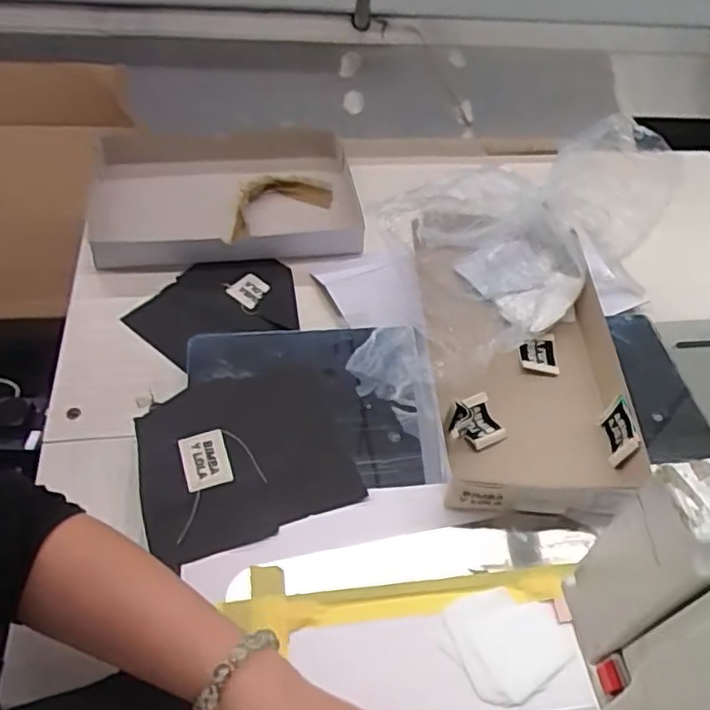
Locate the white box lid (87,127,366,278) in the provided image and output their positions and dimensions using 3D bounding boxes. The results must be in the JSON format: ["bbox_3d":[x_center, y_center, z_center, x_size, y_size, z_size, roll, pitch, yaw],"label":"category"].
[{"bbox_3d":[-0.140,-0.177,0.718,0.289,0.038,0.211,-1,51,-7],"label":"white box lid"}]

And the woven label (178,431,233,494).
[{"bbox_3d":[-0.117,0.083,0.510,0.034,0.004,0.047,-11,58,-17],"label":"woven label"}]

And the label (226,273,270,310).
[{"bbox_3d":[-0.106,-0.065,0.655,0.033,0.004,0.034,39,69,13],"label":"label"}]

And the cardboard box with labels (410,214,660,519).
[{"bbox_3d":[0.156,0.006,0.573,0.190,0.055,0.275,0,51,-6],"label":"cardboard box with labels"}]

